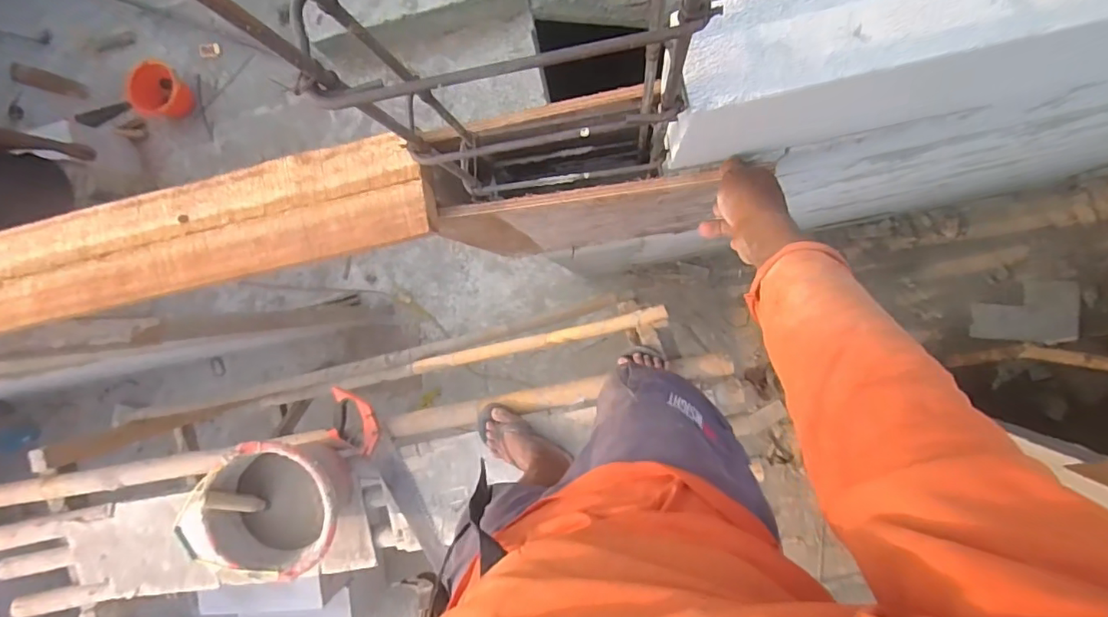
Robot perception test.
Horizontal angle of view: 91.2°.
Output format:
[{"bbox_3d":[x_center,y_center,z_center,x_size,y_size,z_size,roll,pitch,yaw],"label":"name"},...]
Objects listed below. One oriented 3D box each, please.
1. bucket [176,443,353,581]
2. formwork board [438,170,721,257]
[{"bbox_3d":[-0.601,0.425,1.196,0.330,0.210,0.280,-21,89,7],"label":"bucket"},{"bbox_3d":[0.051,-0.120,0.805,0.345,0.458,0.024,-6,91,7],"label":"formwork board"}]

